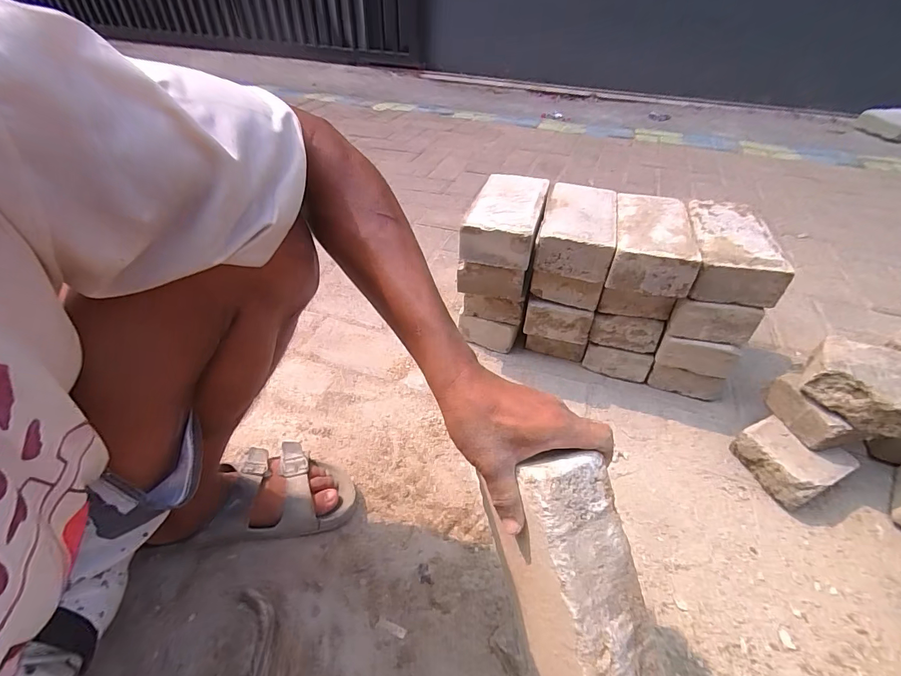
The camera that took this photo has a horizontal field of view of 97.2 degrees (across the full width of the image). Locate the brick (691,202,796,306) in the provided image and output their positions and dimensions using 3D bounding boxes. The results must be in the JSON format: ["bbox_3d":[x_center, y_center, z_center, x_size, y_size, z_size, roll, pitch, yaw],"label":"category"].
[{"bbox_3d":[0.404,-0.131,0.586,0.106,0.068,0.183,12,43,10],"label":"brick"}]

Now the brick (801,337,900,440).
[{"bbox_3d":[0.526,0.057,0.503,0.112,0.064,0.094,35,51,30],"label":"brick"}]

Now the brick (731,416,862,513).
[{"bbox_3d":[0.471,0.173,0.563,0.091,0.074,0.105,-18,46,-21],"label":"brick"}]

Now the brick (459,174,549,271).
[{"bbox_3d":[0.092,-0.194,0.639,0.108,0.068,0.191,14,44,12],"label":"brick"}]

